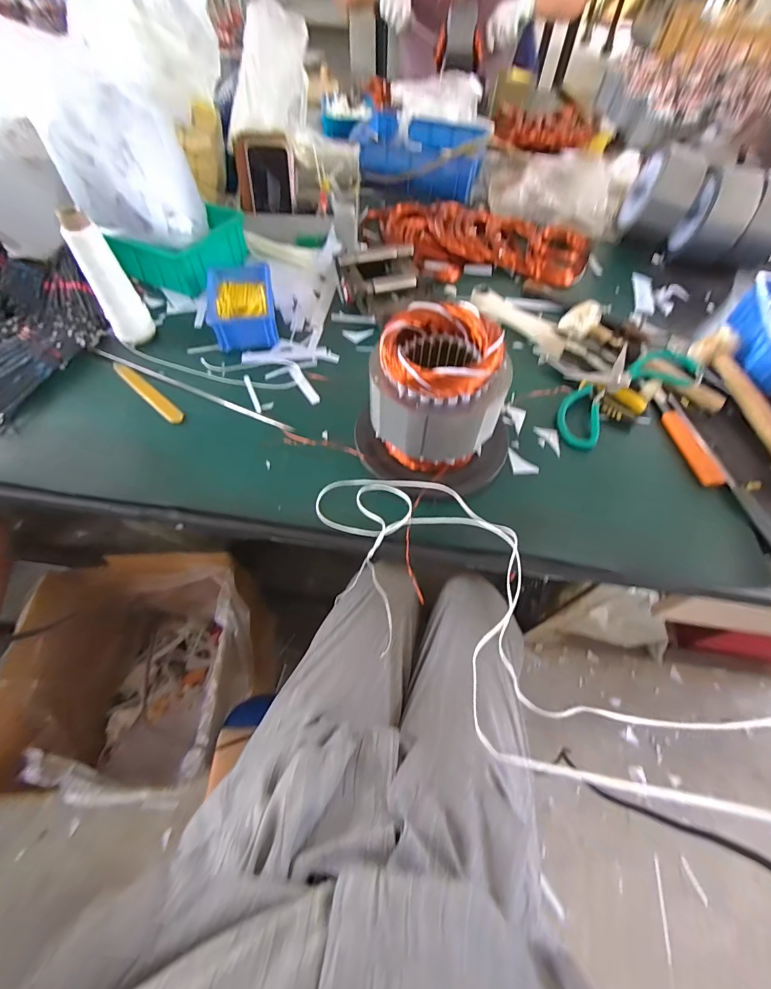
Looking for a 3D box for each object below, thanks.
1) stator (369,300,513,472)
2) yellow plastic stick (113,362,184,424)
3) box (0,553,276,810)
[{"bbox_3d":[0.055,-0.107,0.459,0.130,0.165,0.121,1,58,-2],"label":"stator"},{"bbox_3d":[-0.346,-0.149,0.565,0.170,0.011,0.023,37,63,18],"label":"yellow plastic stick"},{"bbox_3d":[-0.456,0.369,0.815,0.411,0.379,0.392,-1,58,-3],"label":"box"}]

